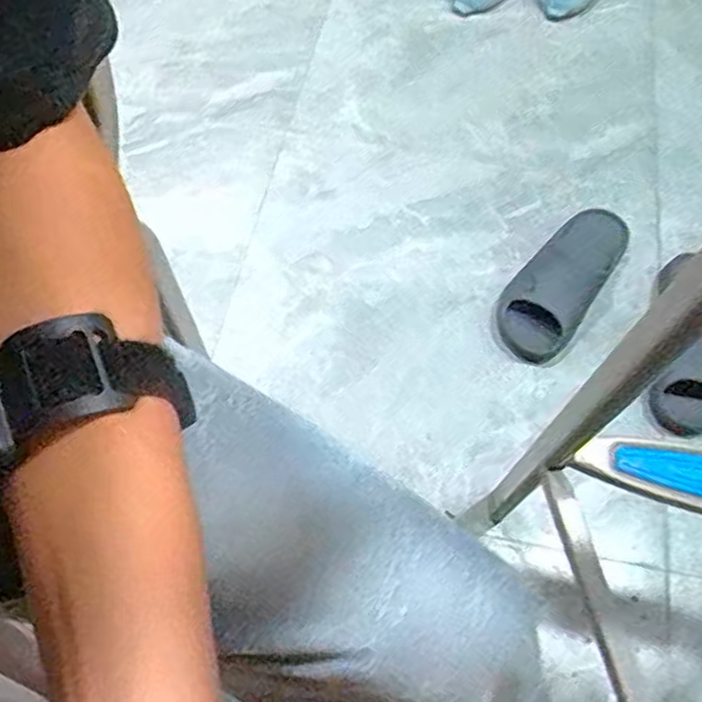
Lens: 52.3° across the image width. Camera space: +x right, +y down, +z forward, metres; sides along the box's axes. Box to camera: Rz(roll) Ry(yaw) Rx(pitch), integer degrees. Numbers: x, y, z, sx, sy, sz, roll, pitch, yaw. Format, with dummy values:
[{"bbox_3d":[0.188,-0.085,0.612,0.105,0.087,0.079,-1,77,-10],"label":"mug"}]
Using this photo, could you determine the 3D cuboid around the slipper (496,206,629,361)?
[{"bbox_3d":[0.296,-0.108,0.989,0.106,0.077,0.258,32,64,15],"label":"slipper"}]

